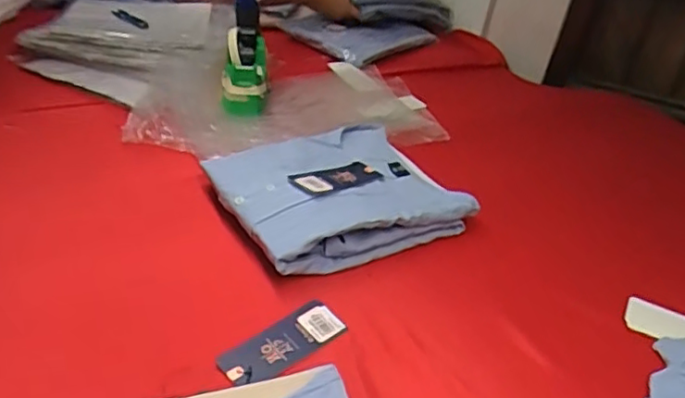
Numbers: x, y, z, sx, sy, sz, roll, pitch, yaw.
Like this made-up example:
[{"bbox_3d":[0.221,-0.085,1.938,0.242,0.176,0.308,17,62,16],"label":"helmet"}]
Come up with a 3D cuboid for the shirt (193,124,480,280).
[{"bbox_3d":[-0.008,-0.017,0.749,0.270,0.045,0.231,-9,36,-28],"label":"shirt"}]

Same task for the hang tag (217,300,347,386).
[{"bbox_3d":[-0.054,0.133,0.567,0.119,0.008,0.044,-23,48,-38],"label":"hang tag"}]

